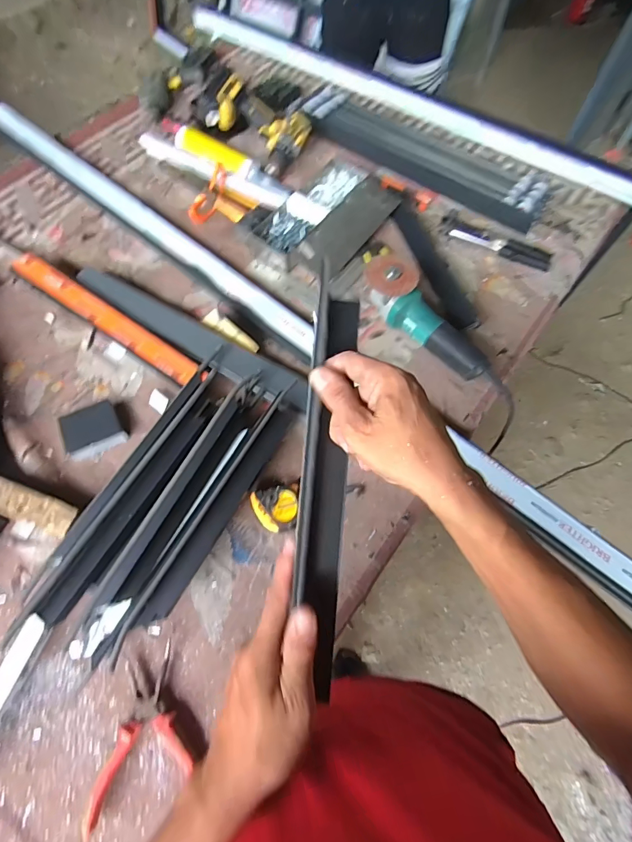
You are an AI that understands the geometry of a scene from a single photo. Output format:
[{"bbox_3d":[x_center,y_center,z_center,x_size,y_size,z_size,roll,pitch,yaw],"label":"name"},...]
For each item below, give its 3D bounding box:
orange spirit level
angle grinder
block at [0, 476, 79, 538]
[{"bbox_3d":[-0.383,-0.189,0.770,0.452,0.024,0.048,32,68,14],"label":"orange spirit level"},{"bbox_3d":[0.199,-0.188,0.781,0.082,0.076,0.281,-41,86,-18],"label":"angle grinder"},{"bbox_3d":[-0.455,0.120,0.637,0.193,0.027,0.049,19,65,8],"label":"block"}]

